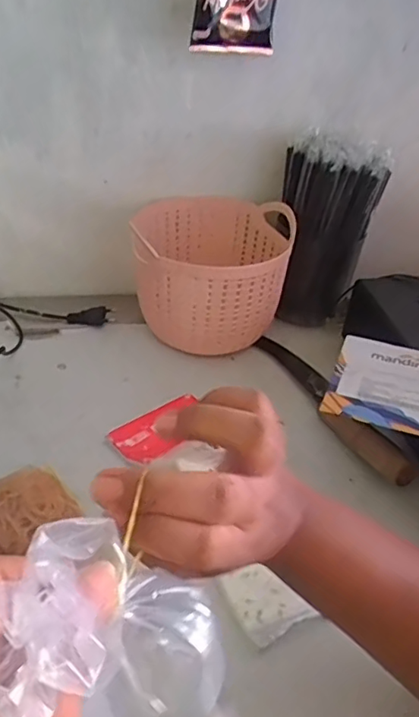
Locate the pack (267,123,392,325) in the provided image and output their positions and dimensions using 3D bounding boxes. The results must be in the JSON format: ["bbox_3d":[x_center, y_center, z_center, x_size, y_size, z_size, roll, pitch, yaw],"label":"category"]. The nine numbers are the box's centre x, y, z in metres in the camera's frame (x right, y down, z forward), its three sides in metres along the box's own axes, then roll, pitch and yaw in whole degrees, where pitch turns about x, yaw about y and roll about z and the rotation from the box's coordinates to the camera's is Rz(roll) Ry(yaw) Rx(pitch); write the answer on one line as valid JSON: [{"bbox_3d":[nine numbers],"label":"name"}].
[{"bbox_3d":[0.131,-0.147,0.674,0.097,0.201,0.081,-5,38,-14],"label":"pack"}]

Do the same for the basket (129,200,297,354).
[{"bbox_3d":[0.003,-0.101,0.665,0.167,0.115,0.166,4,37,-2],"label":"basket"}]

